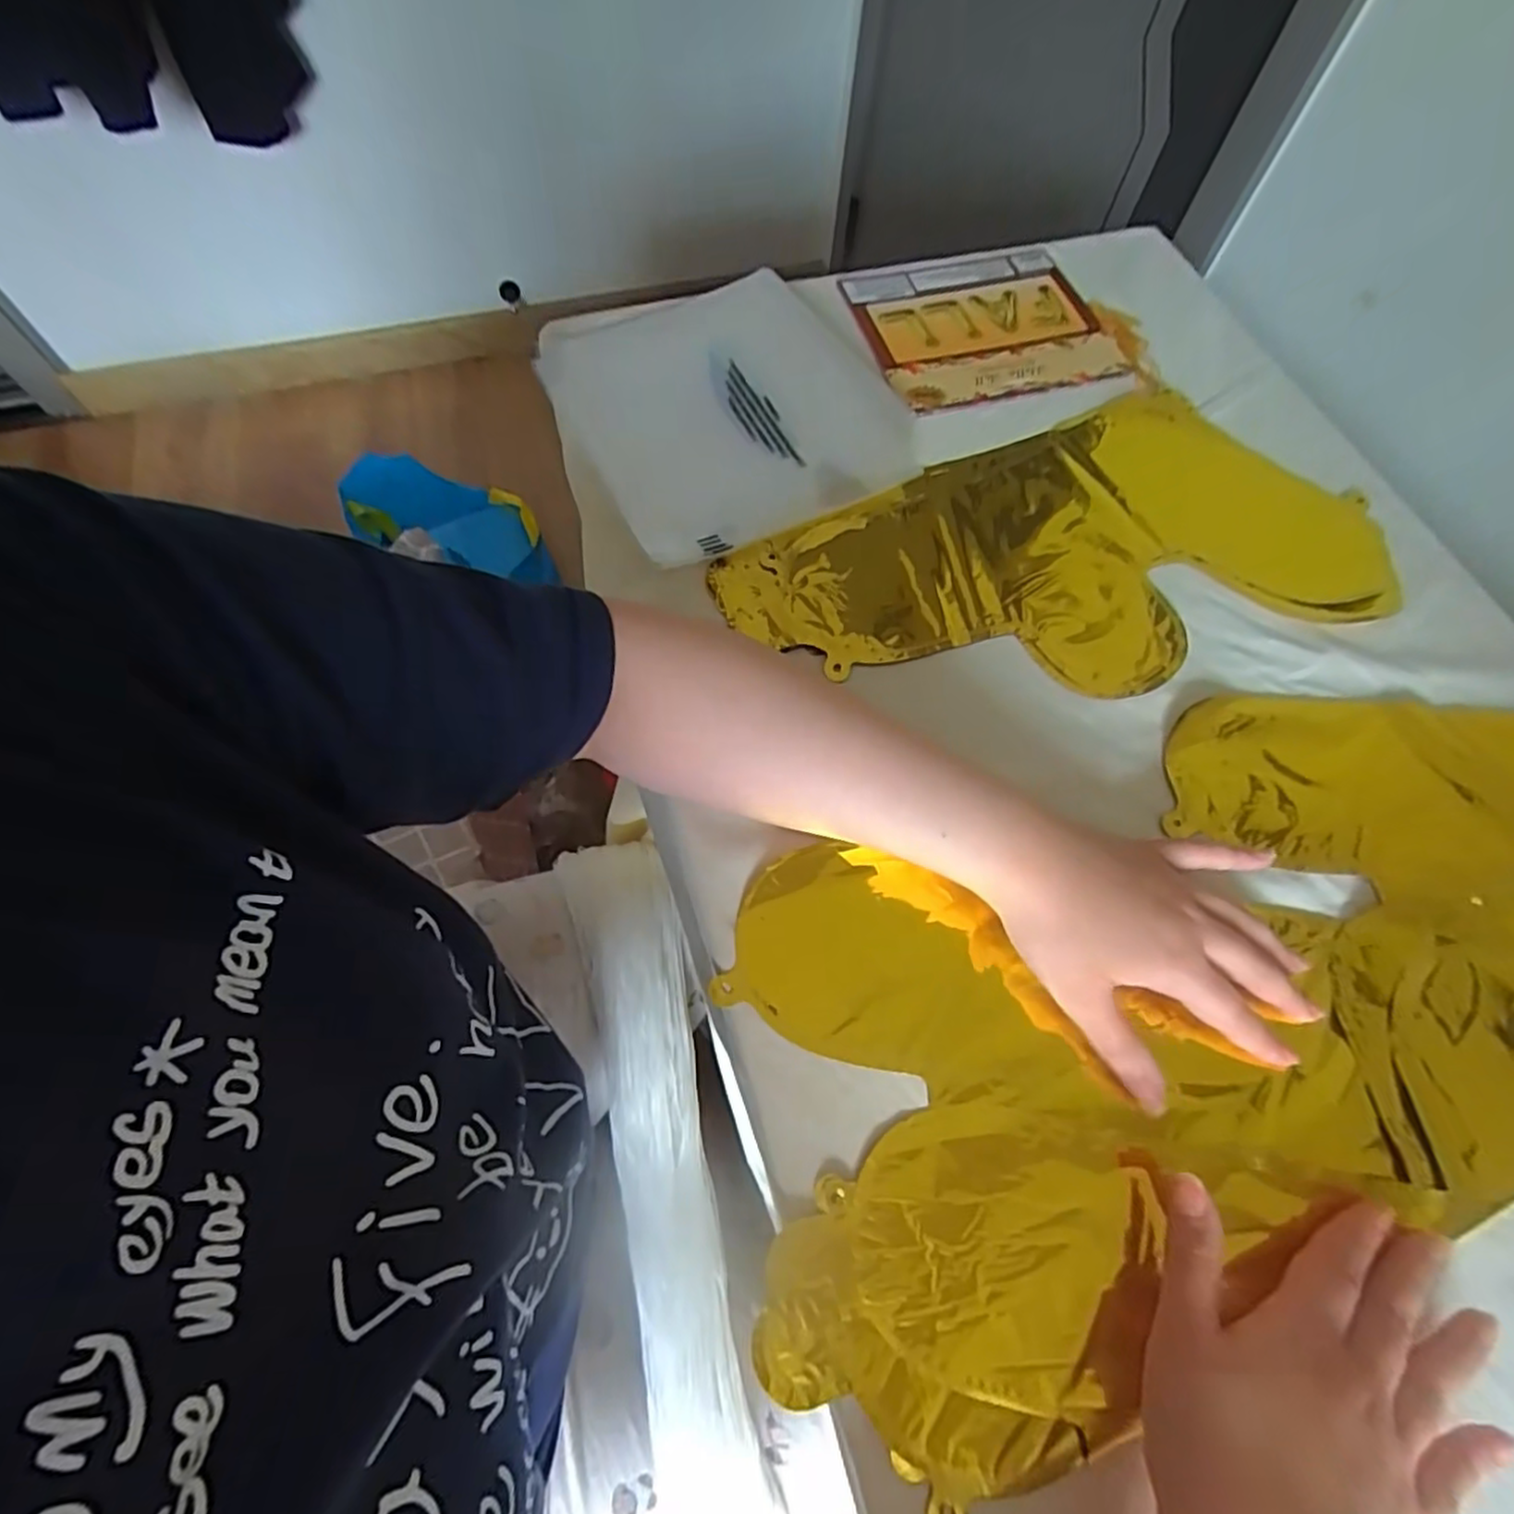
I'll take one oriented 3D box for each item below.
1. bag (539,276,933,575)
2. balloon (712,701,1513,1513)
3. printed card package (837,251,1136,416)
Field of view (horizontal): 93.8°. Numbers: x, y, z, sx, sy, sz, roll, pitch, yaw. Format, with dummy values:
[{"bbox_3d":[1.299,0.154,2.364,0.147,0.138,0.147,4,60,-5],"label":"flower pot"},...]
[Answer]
[{"bbox_3d":[-0.021,-0.260,0.519,0.227,0.026,0.248,-25,67,-13],"label":"bag"},{"bbox_3d":[0.276,0.150,0.345,0.555,0.018,0.359,-10,65,-6],"label":"balloon"},{"bbox_3d":[0.185,-0.353,0.579,0.204,0.014,0.168,-16,66,-9],"label":"printed card package"}]

